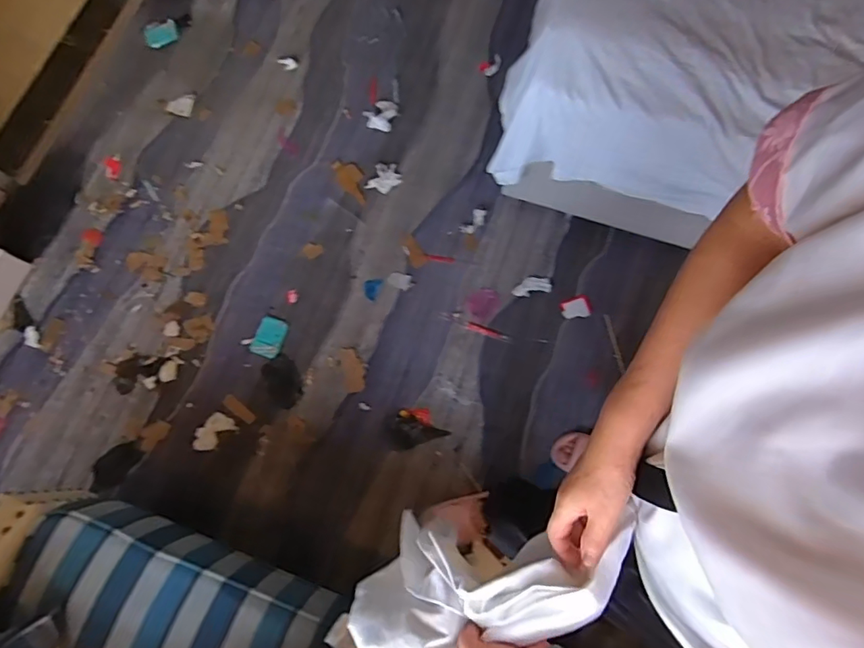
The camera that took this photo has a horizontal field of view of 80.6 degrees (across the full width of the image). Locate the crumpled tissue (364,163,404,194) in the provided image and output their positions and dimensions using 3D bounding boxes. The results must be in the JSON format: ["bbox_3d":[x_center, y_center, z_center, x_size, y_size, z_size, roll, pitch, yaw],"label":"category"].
[{"bbox_3d":[-0.136,-0.425,1.486,0.087,0.017,0.095,25,77,9],"label":"crumpled tissue"}]

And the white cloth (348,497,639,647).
[{"bbox_3d":[0.027,0.288,0.567,0.374,0.144,0.127,-25,67,38],"label":"white cloth"}]

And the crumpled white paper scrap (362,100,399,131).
[{"bbox_3d":[-0.159,-0.634,1.528,0.099,0.014,0.102,17,76,7],"label":"crumpled white paper scrap"}]

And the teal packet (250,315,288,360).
[{"bbox_3d":[-0.435,0.034,1.362,0.076,0.008,0.104,17,76,7],"label":"teal packet"}]

